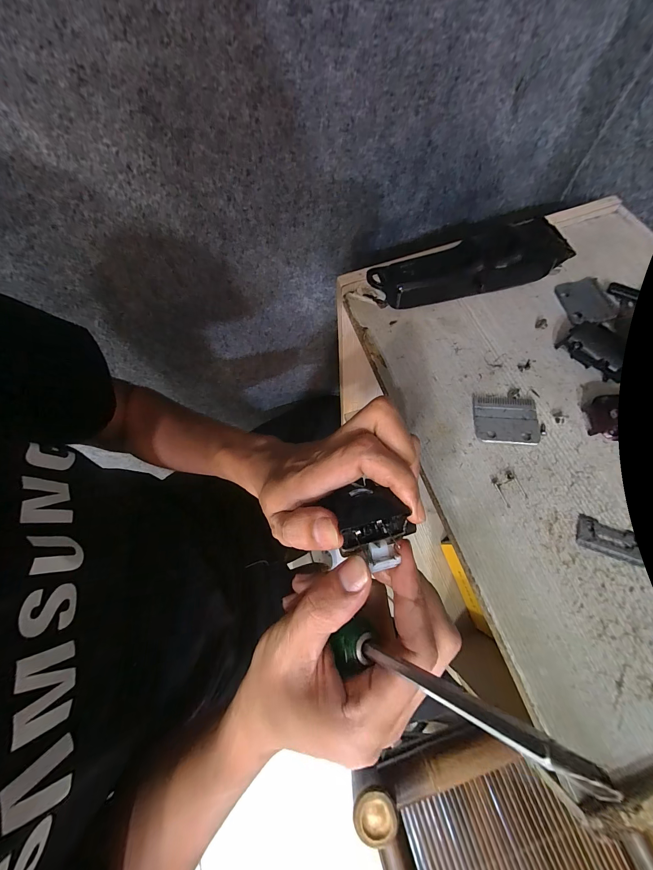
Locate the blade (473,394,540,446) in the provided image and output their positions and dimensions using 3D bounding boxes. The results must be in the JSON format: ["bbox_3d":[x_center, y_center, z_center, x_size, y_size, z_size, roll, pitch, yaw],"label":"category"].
[{"bbox_3d":[0.140,-0.012,0.235,0.045,0.005,0.040,5,68,4],"label":"blade"}]

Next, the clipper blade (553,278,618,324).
[{"bbox_3d":[0.230,-0.120,0.268,0.036,0.004,0.048,-10,68,-2],"label":"clipper blade"}]

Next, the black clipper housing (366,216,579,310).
[{"bbox_3d":[0.121,-0.145,0.267,0.165,0.044,0.031,-11,68,-2],"label":"black clipper housing"}]

